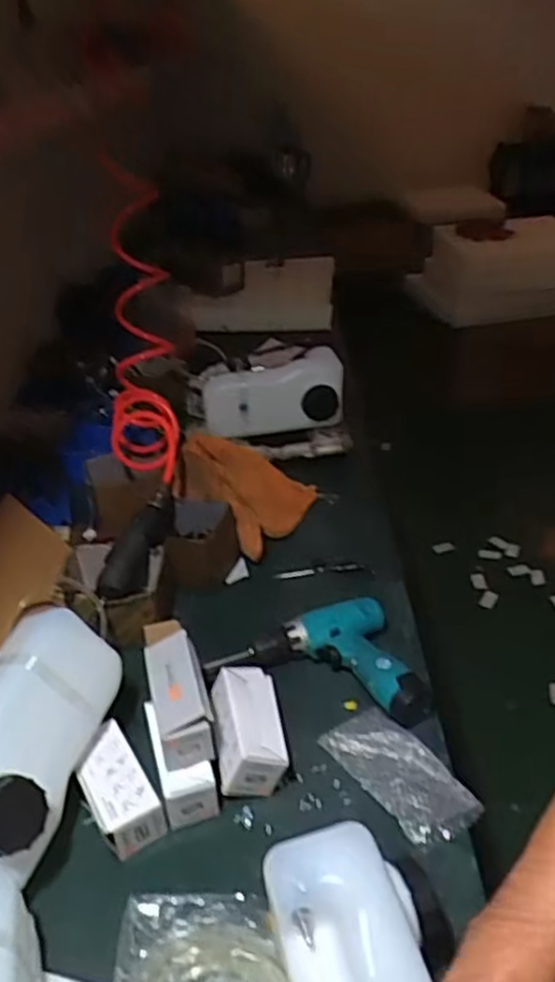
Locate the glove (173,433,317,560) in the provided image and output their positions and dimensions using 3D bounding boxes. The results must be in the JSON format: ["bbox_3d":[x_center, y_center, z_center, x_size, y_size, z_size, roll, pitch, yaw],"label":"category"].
[{"bbox_3d":[-0.061,-0.006,1.196,0.229,0.082,0.229,13,35,-10],"label":"glove"}]

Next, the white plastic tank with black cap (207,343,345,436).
[{"bbox_3d":[-0.007,-0.172,1.324,0.257,0.135,0.091,-7,32,-3],"label":"white plastic tank with black cap"}]

